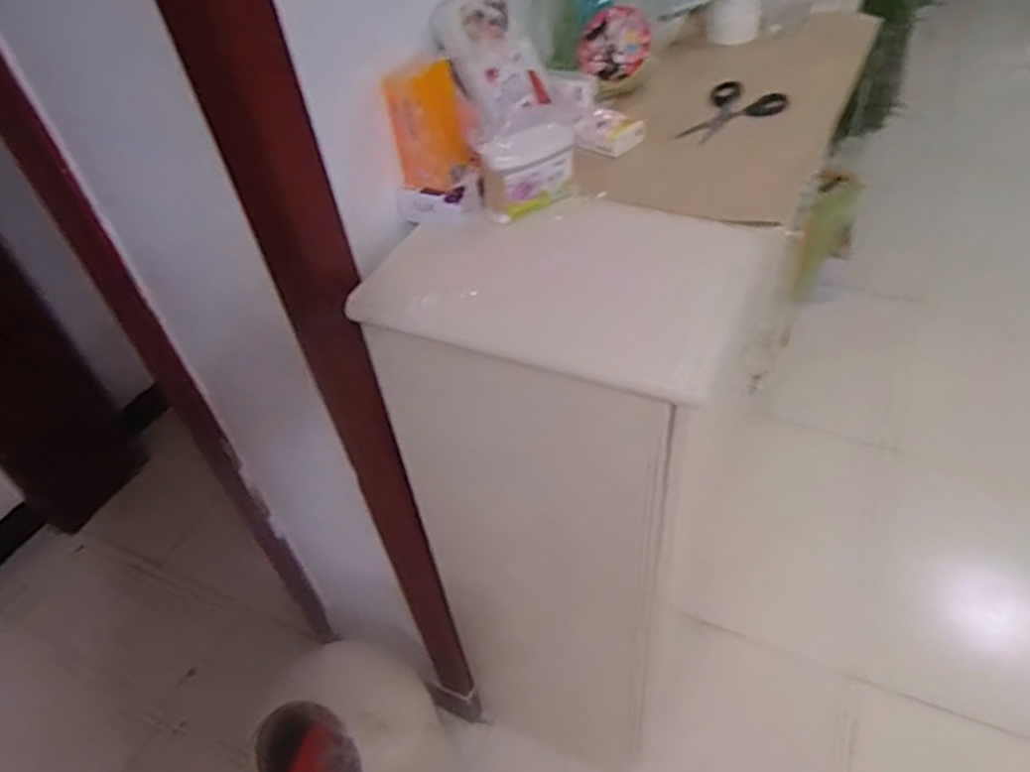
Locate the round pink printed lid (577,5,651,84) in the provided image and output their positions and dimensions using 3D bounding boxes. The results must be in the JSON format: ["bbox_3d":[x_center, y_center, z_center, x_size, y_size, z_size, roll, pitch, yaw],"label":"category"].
[{"bbox_3d":[0.115,-0.390,0.810,0.080,0.074,0.022,-14,45,-6],"label":"round pink printed lid"}]

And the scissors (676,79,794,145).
[{"bbox_3d":[0.254,-0.312,0.816,0.089,0.007,0.158,21,52,26],"label":"scissors"}]

